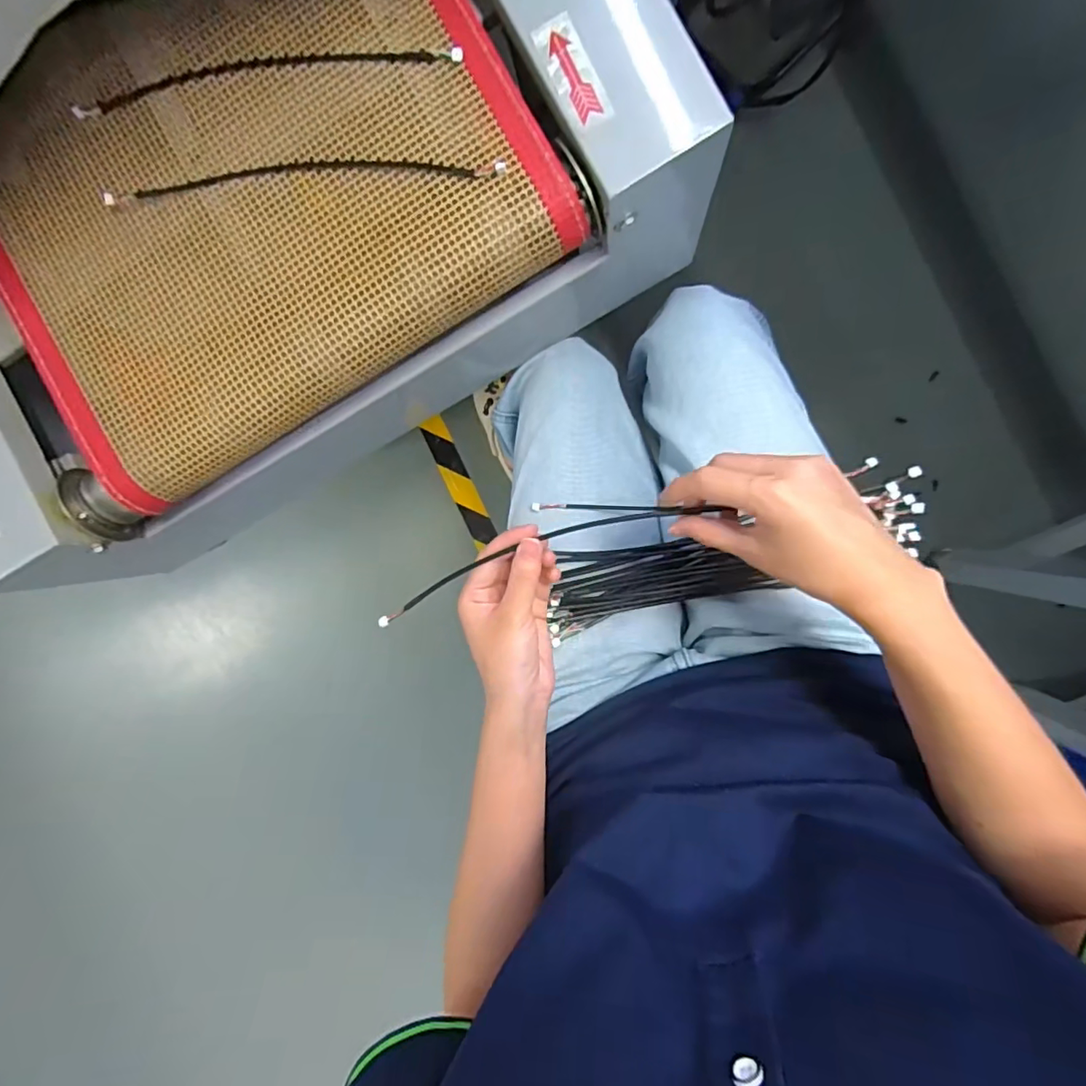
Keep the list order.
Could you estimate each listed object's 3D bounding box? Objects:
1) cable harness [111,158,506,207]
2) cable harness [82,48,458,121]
[{"bbox_3d":[-0.165,-0.251,0.380,0.280,0.010,0.025,-1,93,8],"label":"cable harness"},{"bbox_3d":[-0.192,-0.324,0.381,0.277,0.011,0.030,-2,91,6],"label":"cable harness"}]

